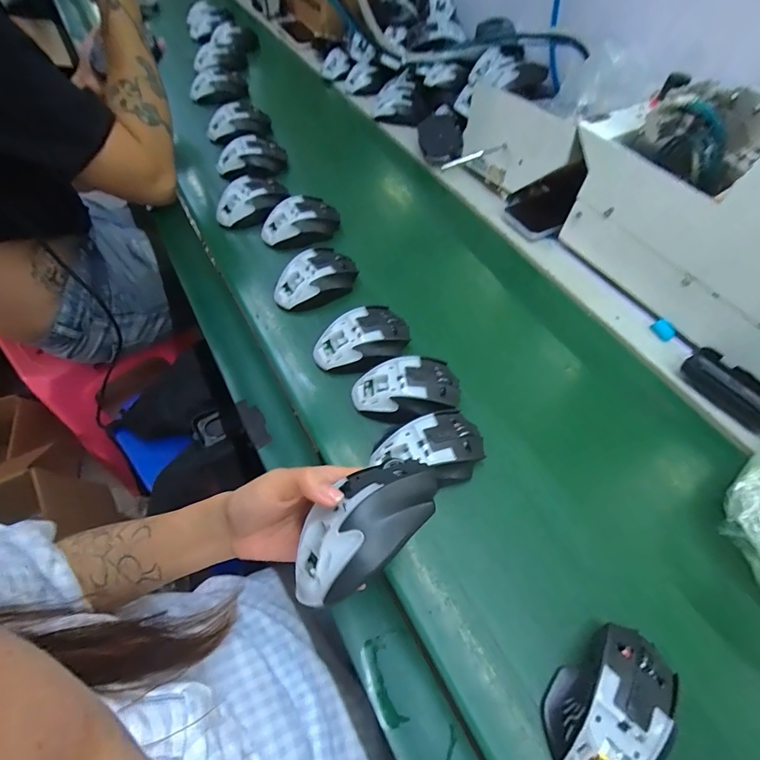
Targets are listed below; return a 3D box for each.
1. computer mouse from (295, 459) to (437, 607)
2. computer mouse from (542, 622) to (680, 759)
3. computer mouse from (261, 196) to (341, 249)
[{"bbox_3d":[-0.009,0.093,0.255,0.102,0.038,0.057,-26,60,-21],"label":"computer mouse"},{"bbox_3d":[0.172,0.242,0.293,0.110,0.037,0.066,-34,64,-26],"label":"computer mouse"},{"bbox_3d":[-0.119,-0.234,0.595,0.117,0.039,0.068,-7,55,-10],"label":"computer mouse"}]

